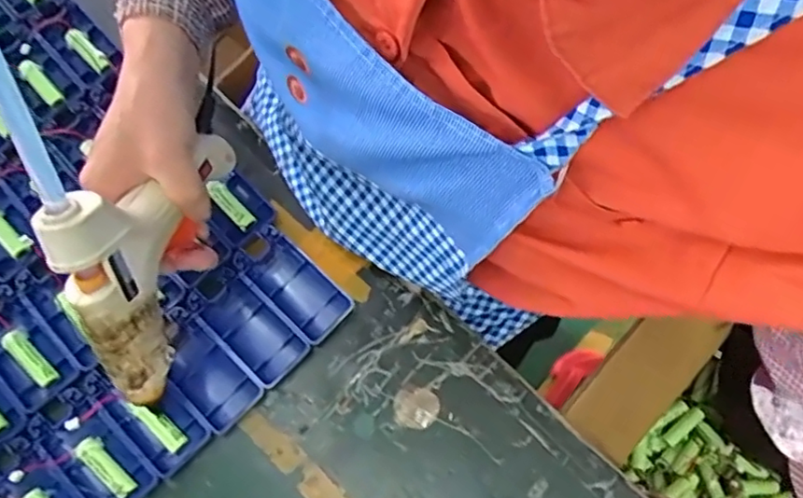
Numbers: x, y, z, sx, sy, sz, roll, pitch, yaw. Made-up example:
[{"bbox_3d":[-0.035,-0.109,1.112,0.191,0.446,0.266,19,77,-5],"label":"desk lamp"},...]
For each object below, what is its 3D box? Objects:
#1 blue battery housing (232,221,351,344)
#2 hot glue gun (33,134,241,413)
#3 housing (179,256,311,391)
[{"bbox_3d":[-0.082,0.025,0.460,0.092,0.017,0.042,43,76,11],"label":"blue battery housing"},{"bbox_3d":[-0.164,0.003,0.356,0.038,0.109,0.168,15,86,23],"label":"hot glue gun"},{"bbox_3d":[-0.113,0.055,0.449,0.091,0.015,0.045,43,76,10],"label":"housing"}]

